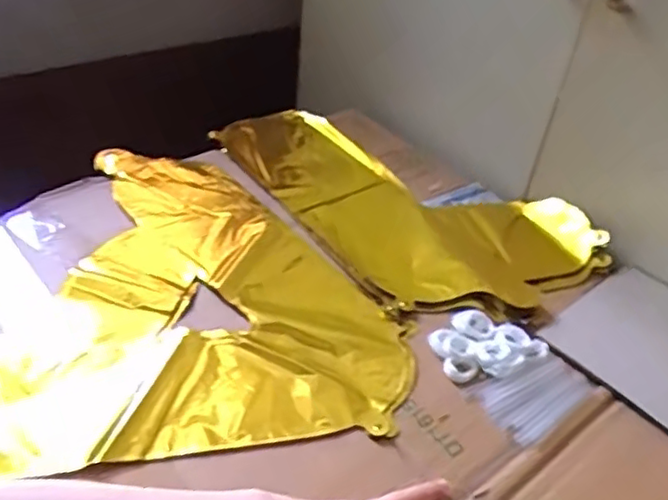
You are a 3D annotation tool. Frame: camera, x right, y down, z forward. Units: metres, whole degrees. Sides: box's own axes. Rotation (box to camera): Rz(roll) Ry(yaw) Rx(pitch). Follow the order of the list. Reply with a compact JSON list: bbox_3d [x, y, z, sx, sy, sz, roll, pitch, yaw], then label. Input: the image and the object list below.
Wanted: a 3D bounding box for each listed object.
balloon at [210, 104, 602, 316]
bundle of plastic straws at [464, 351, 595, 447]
[{"bbox_3d":[0.060,-0.058,0.703,0.242,0.057,0.415,-20,42,-35],"label":"balloon"},{"bbox_3d":[0.157,0.109,0.507,0.092,0.009,0.059,-24,49,-31],"label":"bundle of plastic straws"}]

